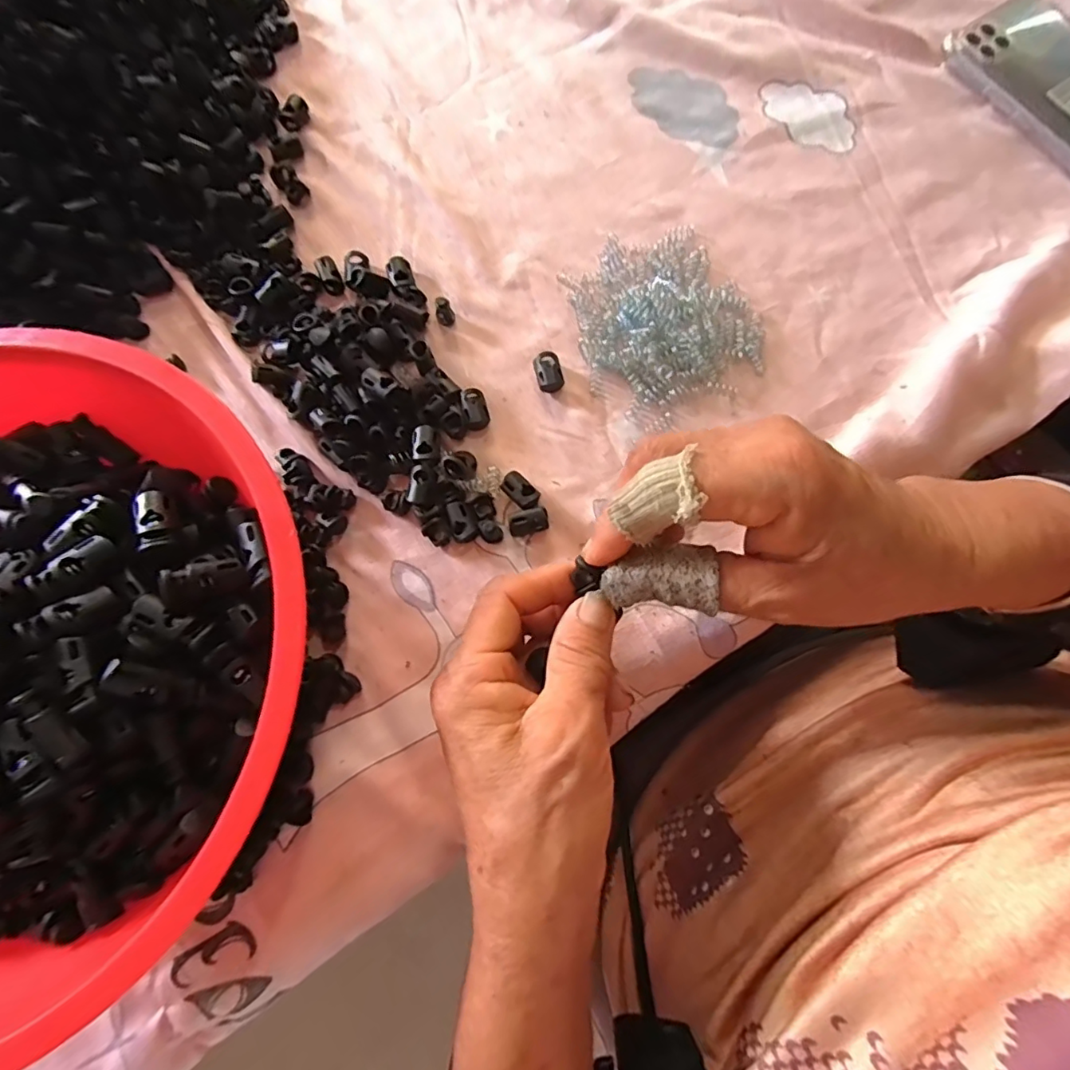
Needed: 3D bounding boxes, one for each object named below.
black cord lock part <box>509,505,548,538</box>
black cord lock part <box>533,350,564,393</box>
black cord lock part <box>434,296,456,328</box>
[{"bbox_3d":[-0.003,-0.007,0.272,0.021,0.012,0.012,-21,77,-3],"label":"black cord lock part"},{"bbox_3d":[0.007,-0.088,0.295,0.014,0.008,0.022,-16,77,-2],"label":"black cord lock part"},{"bbox_3d":[-0.051,-0.125,0.303,0.010,0.014,0.009,-16,77,-2],"label":"black cord lock part"}]

